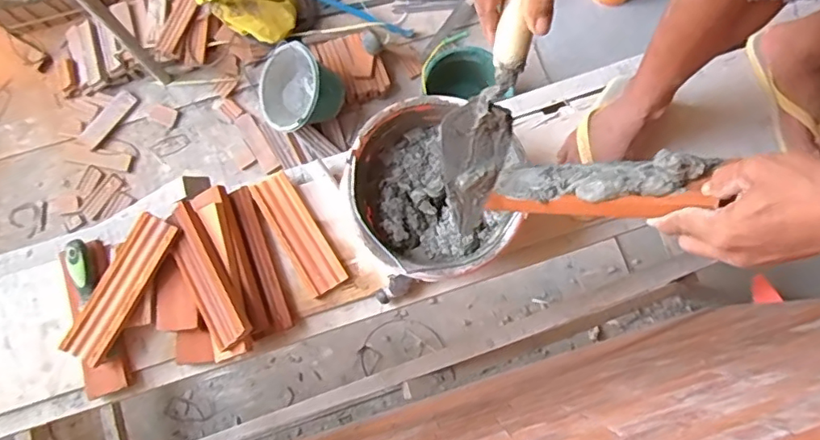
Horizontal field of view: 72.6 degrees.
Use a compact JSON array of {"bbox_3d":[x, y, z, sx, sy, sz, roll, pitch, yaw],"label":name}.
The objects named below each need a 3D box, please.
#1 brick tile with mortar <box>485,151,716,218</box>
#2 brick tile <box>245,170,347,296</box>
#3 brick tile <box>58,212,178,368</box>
[{"bbox_3d":[0.160,-0.030,0.512,0.202,0.027,0.051,-1,75,44],"label":"brick tile with mortar"},{"bbox_3d":[-0.175,0.021,0.875,0.062,0.019,0.203,-33,80,-6],"label":"brick tile"},{"bbox_3d":[-0.420,0.097,0.809,0.063,0.015,0.220,26,80,5],"label":"brick tile"}]

